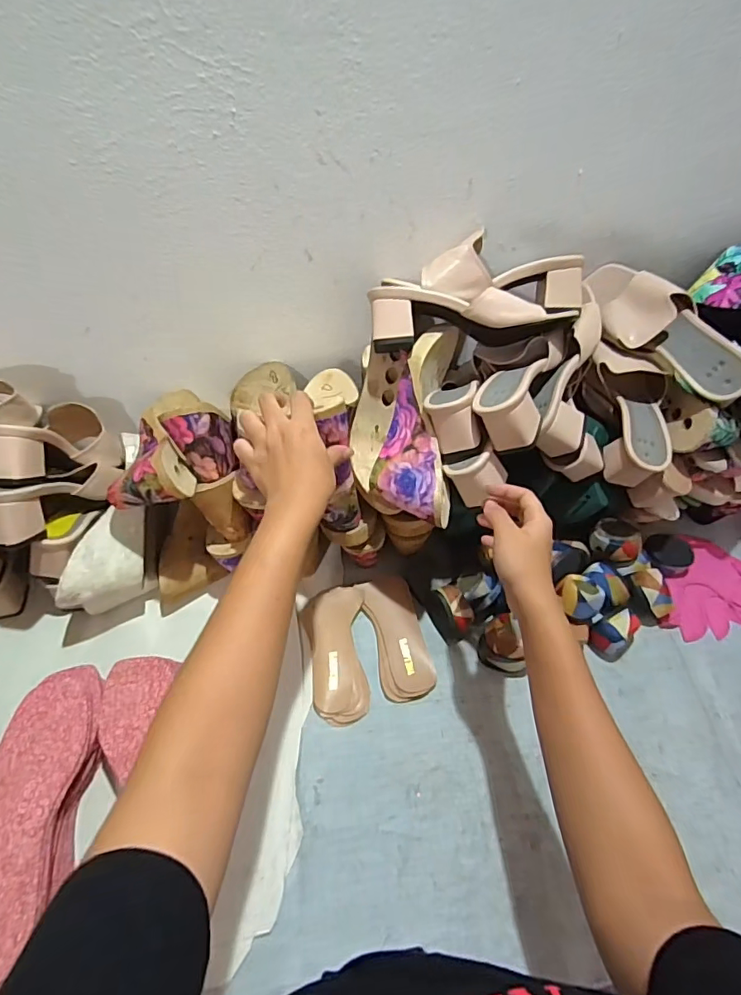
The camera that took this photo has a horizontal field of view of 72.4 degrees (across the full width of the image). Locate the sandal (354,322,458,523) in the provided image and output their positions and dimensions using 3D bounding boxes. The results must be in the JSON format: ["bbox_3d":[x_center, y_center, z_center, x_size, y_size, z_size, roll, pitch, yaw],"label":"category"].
[{"bbox_3d":[0.038,-0.083,0.587,0.114,0.126,0.216,4,52,2],"label":"sandal"}]

